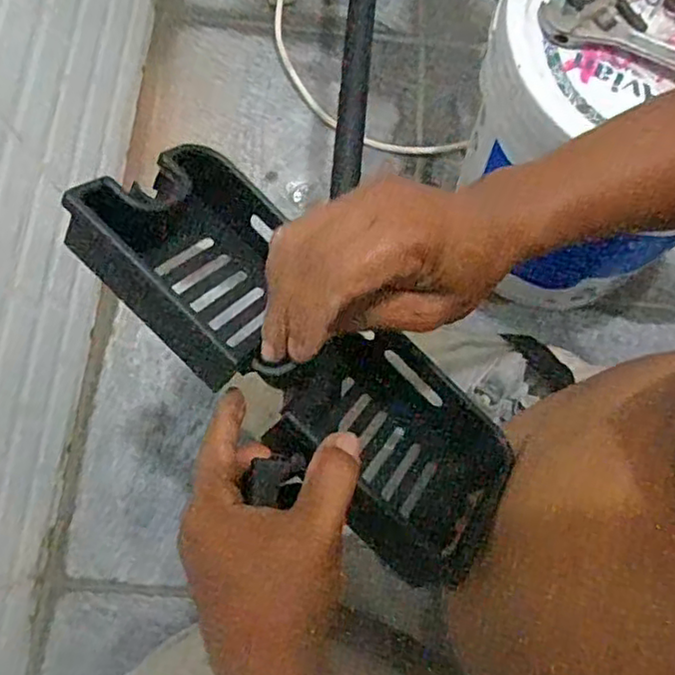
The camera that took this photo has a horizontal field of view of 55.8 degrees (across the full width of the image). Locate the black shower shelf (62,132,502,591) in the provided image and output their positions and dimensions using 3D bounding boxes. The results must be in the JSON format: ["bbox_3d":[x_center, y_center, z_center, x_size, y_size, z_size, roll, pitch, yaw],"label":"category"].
[{"bbox_3d":[-0.011,0.013,0.368,0.298,0.063,0.144,42,49,2],"label":"black shower shelf"}]

